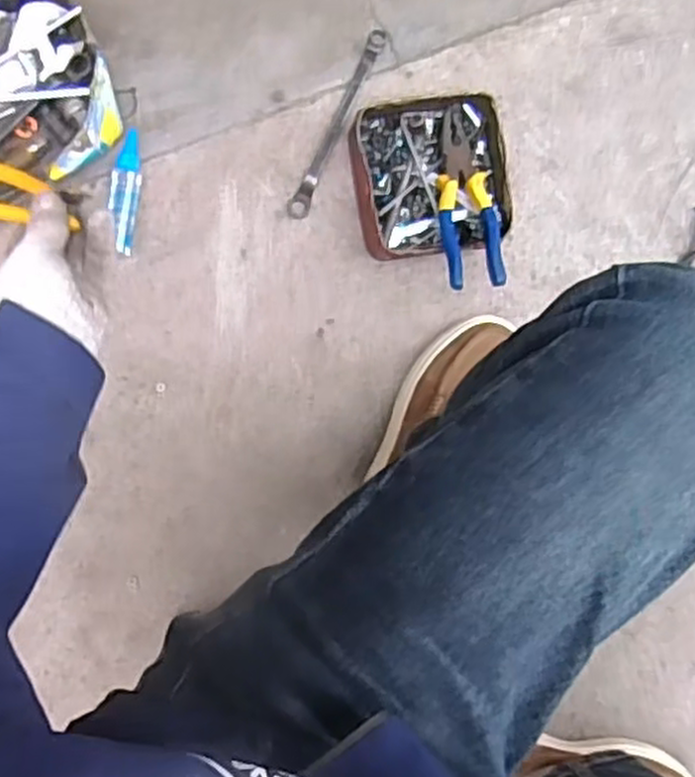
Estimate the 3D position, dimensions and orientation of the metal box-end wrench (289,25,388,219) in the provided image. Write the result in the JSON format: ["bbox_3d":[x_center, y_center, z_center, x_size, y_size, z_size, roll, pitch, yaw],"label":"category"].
[{"bbox_3d":[-0.010,-0.281,0.815,0.020,0.014,0.216,26,85,-7],"label":"metal box-end wrench"}]

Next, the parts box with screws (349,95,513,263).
[{"bbox_3d":[0.091,-0.228,0.824,0.164,0.037,0.165,-11,90,-9],"label":"parts box with screws"}]

